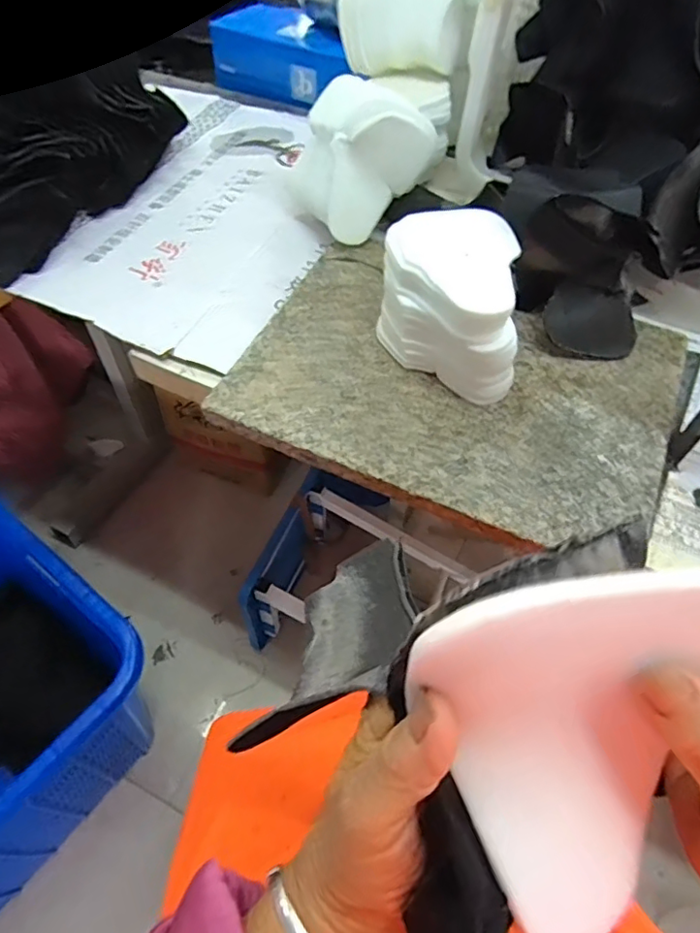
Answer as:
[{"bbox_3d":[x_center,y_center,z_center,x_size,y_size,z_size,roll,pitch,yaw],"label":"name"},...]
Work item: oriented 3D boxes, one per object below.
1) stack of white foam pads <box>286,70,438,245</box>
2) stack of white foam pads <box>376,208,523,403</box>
[{"bbox_3d":[0.003,-0.352,0.651,0.130,0.144,0.148,-28,58,-22],"label":"stack of white foam pads"},{"bbox_3d":[0.089,-0.148,0.516,0.113,0.105,0.146,-2,52,-4],"label":"stack of white foam pads"}]

